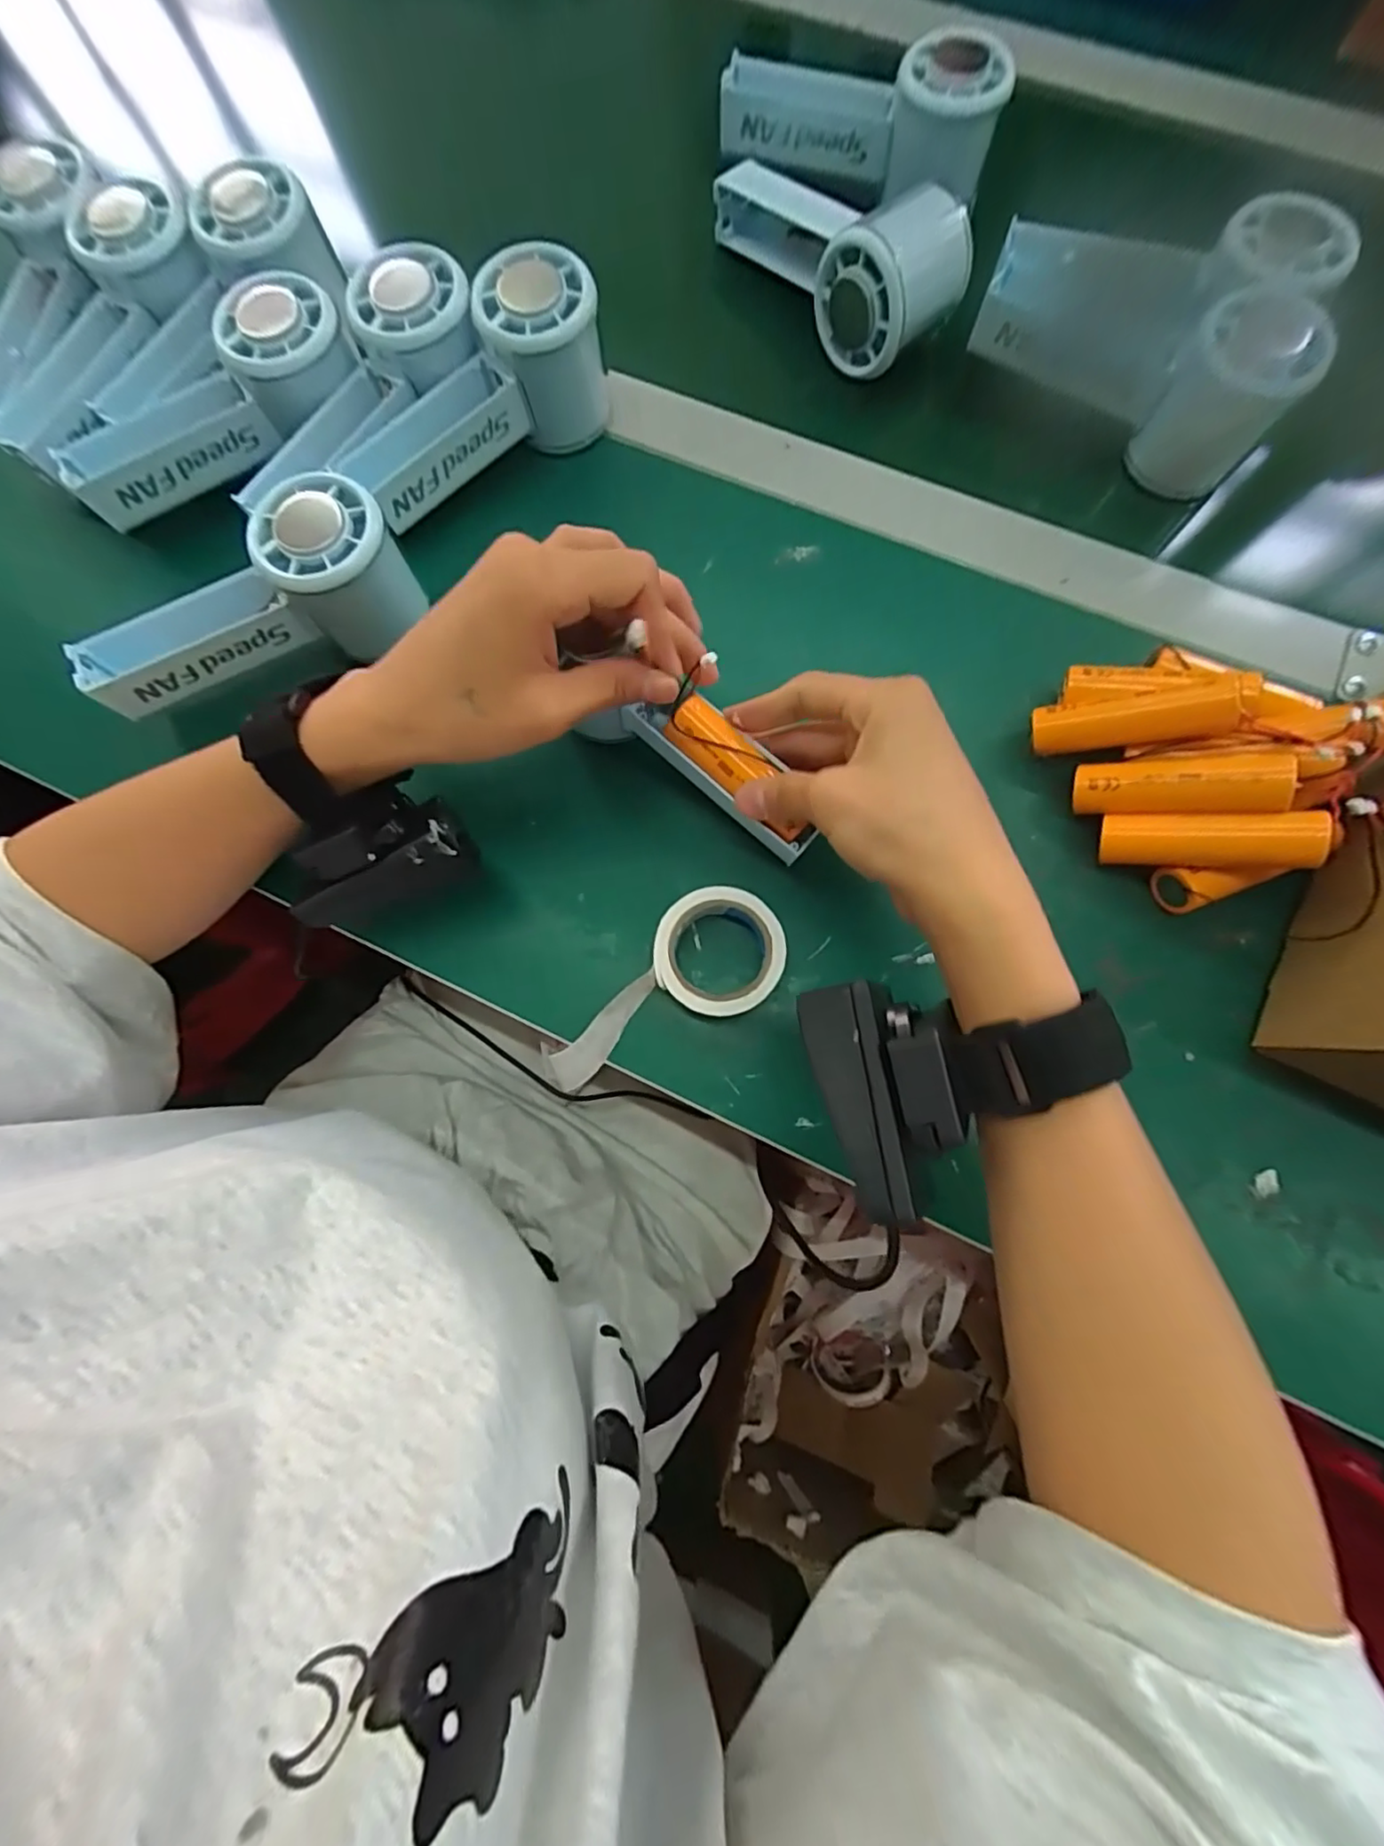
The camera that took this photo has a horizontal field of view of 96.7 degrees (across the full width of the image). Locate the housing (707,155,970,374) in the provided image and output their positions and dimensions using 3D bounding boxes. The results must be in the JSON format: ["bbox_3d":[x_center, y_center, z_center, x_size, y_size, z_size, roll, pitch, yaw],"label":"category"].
[{"bbox_3d":[0.075,-0.373,0.336,0.066,0.066,0.151,-43,81,-7],"label":"housing"}]

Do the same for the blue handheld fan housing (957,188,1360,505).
[{"bbox_3d":[0.232,-0.304,0.308,0.154,0.056,0.104,38,82,8],"label":"blue handheld fan housing"}]

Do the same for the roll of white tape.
[{"bbox_3d":[-0.011,0.037,0.266,0.111,0.021,0.052,-44,81,-7],"label":"roll of white tape"}]

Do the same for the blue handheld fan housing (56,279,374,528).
[{"bbox_3d":[-0.238,-0.256,0.305,0.154,0.038,0.056,-28,79,8],"label":"blue handheld fan housing"}]

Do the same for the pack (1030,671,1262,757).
[{"bbox_3d":[0.189,-0.088,0.262,0.076,0.015,0.021,-2,77,30],"label":"pack"}]

